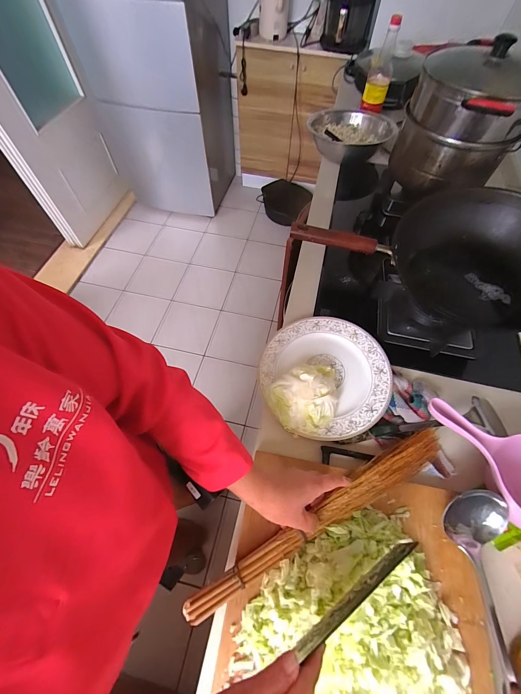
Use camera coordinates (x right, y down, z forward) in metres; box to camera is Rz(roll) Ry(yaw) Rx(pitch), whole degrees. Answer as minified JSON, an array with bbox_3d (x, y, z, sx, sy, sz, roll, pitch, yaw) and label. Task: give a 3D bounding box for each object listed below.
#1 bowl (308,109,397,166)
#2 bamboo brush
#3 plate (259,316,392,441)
[{"bbox_3d":[0.296,-0.713,0.937,0.250,0.079,0.249,0,62,-1],"label":"bowl"},{"bbox_3d":[0.098,0.250,0.415,0.432,0.043,0.051,-27,66,-13],"label":"bamboo brush"},{"bbox_3d":[0.131,0.046,0.551,0.230,0.034,0.243,0,62,-1],"label":"plate"}]

